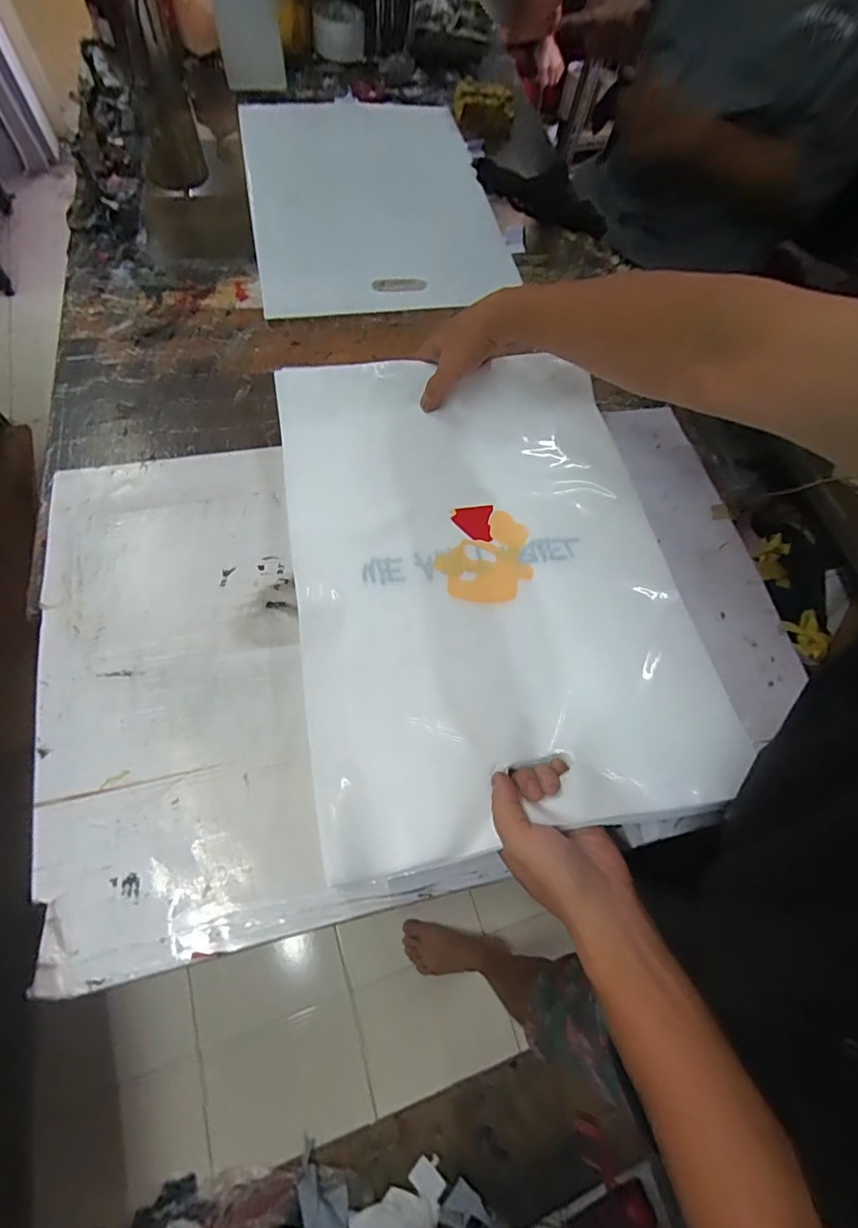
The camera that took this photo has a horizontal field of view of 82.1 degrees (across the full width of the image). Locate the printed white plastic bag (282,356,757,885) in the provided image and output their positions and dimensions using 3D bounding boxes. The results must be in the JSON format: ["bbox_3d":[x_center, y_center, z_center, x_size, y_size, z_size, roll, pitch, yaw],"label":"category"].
[{"bbox_3d":[0.063,-0.051,0.470,0.368,0.053,0.477,-10,68,-5],"label":"printed white plastic bag"}]

